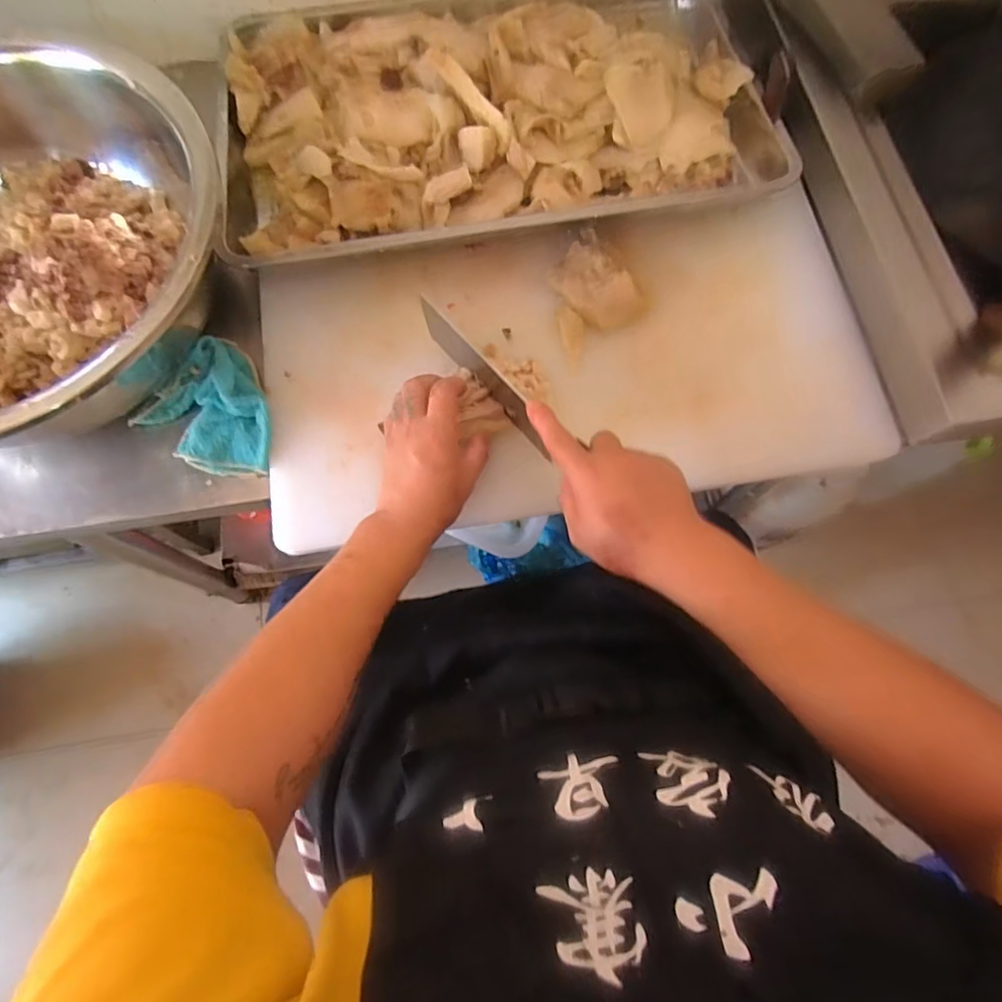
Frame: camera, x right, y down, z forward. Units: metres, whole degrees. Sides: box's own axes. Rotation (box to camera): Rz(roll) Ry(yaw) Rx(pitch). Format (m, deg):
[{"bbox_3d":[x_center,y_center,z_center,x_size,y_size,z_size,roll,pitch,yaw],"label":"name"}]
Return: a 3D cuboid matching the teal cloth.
[{"bbox_3d":[-0.275,-0.081,0.556,0.114,0.034,0.134,-40,78,-12],"label":"teal cloth"}]

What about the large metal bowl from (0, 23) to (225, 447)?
[{"bbox_3d":[-0.451,-0.207,0.512,0.379,0.146,0.370,0,73,-1],"label":"large metal bowl"}]

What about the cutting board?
[{"bbox_3d":[0.061,-0.149,0.568,0.584,0.044,0.314,-8,74,-4],"label":"cutting board"}]

